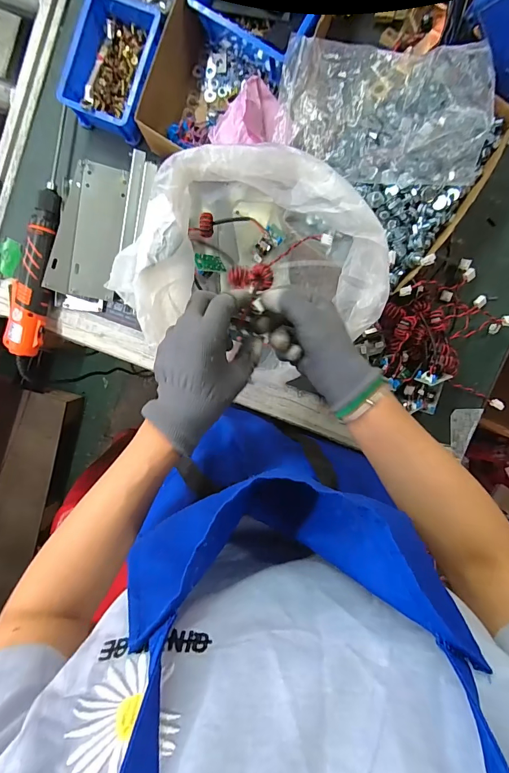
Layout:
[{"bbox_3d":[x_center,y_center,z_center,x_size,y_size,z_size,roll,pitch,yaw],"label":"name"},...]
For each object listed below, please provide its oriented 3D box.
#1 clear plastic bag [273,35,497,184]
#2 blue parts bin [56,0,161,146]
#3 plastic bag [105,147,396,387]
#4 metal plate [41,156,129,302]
[{"bbox_3d":[0.161,-0.319,0.428,0.258,0.064,0.133,6,99,-3],"label":"clear plastic bag"},{"bbox_3d":[-0.184,-0.429,0.490,0.112,0.061,0.162,19,98,-5],"label":"blue parts bin"},{"bbox_3d":[0.007,-0.132,0.433,0.261,0.135,0.219,26,97,-6],"label":"plastic bag"},{"bbox_3d":[-0.235,-0.219,0.519,0.084,0.018,0.179,9,98,-28],"label":"metal plate"}]

